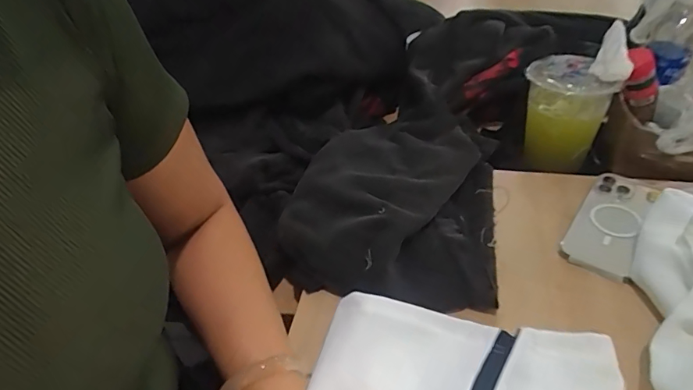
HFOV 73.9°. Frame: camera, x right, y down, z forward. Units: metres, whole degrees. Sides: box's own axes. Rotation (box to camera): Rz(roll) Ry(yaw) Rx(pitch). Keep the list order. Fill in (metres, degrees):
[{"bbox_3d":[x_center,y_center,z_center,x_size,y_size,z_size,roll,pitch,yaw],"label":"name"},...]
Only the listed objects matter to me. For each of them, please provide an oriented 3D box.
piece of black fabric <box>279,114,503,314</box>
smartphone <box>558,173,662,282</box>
[{"bbox_3d":[0.060,-0.005,0.553,0.228,0.049,0.299,6,41,11],"label":"piece of black fabric"},{"bbox_3d":[0.302,0.026,0.527,0.067,0.012,0.163,25,48,29],"label":"smartphone"}]

